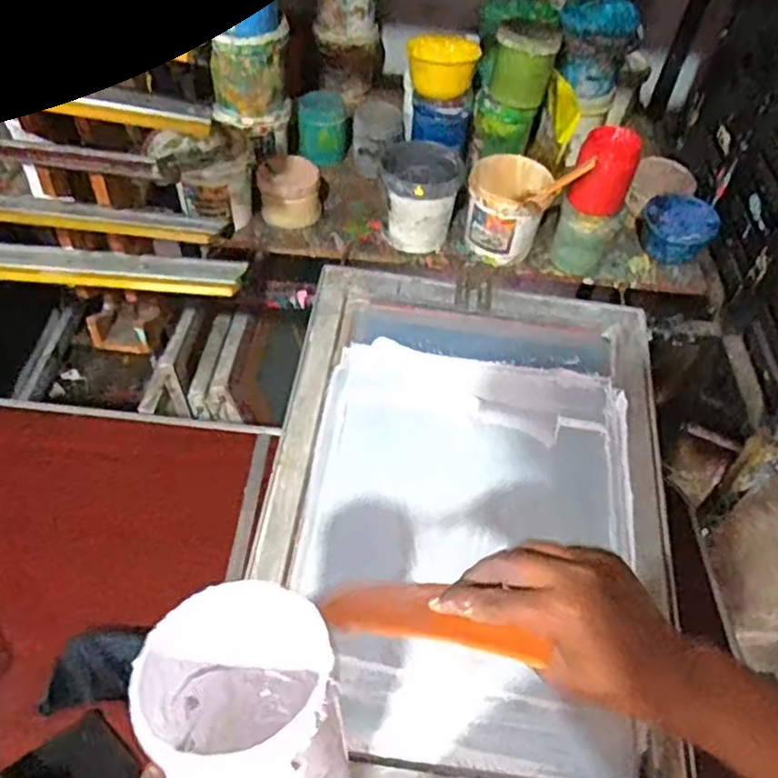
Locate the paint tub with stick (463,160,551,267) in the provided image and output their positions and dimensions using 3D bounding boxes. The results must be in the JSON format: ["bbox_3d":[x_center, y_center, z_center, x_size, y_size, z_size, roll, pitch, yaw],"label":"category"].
[{"bbox_3d":[0.186,-0.282,1.032,0.139,0.152,0.134,-7,51,-12],"label":"paint tub with stick"}]

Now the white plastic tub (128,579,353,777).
[{"bbox_3d":[-0.075,0.180,0.364,0.093,0.130,0.105,-28,44,-29],"label":"white plastic tub"}]

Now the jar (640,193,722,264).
[{"bbox_3d":[0.463,-0.257,1.079,0.094,0.071,0.088,2,50,-5],"label":"jar"}]

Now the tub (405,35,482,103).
[{"bbox_3d":[0.081,-0.498,1.045,0.110,0.061,0.095,10,50,2],"label":"tub"}]

